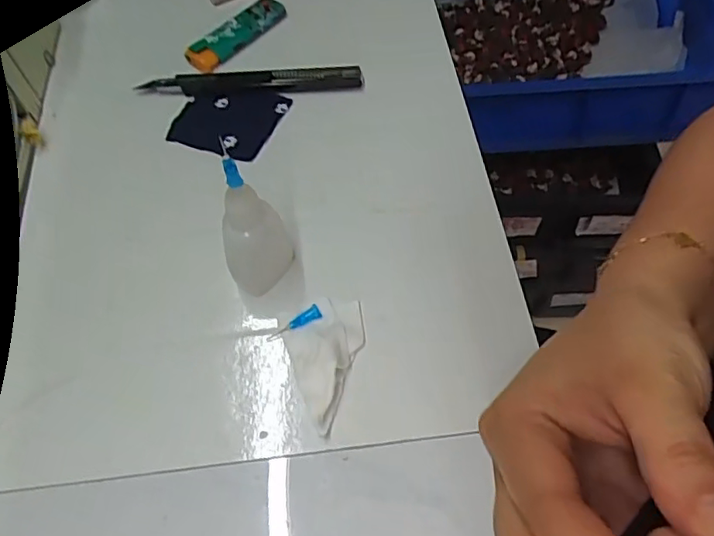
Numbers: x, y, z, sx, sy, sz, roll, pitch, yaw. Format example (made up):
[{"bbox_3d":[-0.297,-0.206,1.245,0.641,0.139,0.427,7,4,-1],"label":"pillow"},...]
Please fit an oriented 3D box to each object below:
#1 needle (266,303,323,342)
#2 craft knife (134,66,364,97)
[{"bbox_3d":[-0.032,0.028,0.297,0.030,0.004,0.007,-30,61,-1],"label":"needle"},{"bbox_3d":[-0.070,-0.124,0.389,0.144,0.013,0.017,-1,57,-1],"label":"craft knife"}]

